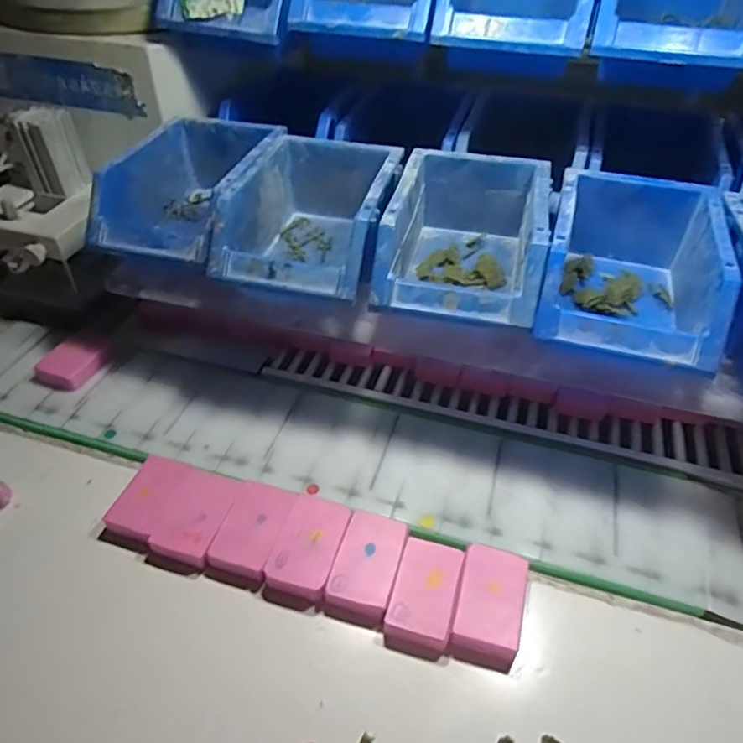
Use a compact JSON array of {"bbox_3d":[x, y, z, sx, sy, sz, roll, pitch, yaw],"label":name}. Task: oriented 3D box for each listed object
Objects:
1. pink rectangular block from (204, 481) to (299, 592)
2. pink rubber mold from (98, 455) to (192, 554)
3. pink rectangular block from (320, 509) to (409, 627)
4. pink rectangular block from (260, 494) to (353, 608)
[{"bbox_3d":[-0.089,0.119,0.433,0.045,0.018,0.078,12,46,11],"label":"pink rectangular block"},{"bbox_3d":[-0.175,0.103,0.455,0.044,0.020,0.073,14,46,14],"label":"pink rubber mold"},{"bbox_3d":[-0.002,0.140,0.413,0.044,0.016,0.075,13,46,13],"label":"pink rectangular block"},{"bbox_3d":[-0.046,0.130,0.423,0.045,0.019,0.081,12,46,12],"label":"pink rectangular block"}]

